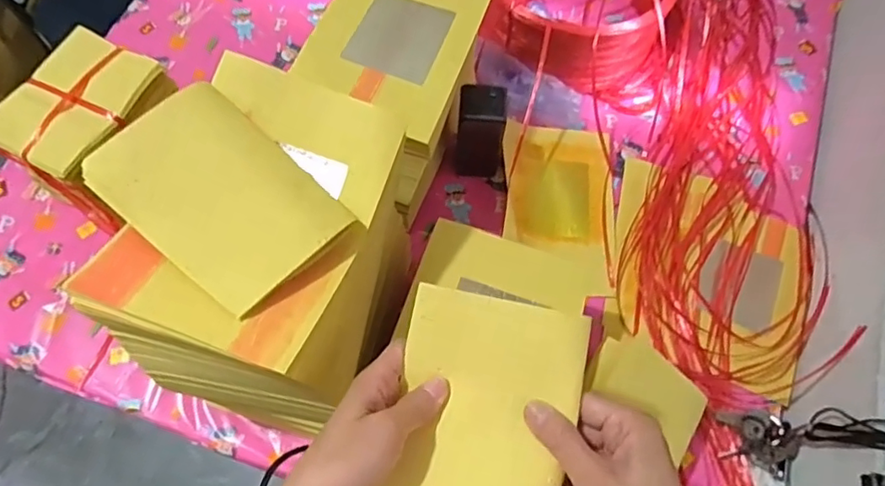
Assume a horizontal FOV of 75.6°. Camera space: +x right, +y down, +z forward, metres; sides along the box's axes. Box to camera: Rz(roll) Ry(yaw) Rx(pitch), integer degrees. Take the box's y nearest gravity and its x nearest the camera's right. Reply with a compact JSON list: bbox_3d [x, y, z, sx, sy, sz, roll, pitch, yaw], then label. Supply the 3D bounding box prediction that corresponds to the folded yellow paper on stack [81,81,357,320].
[{"bbox_3d":[-0.164,-0.037,0.422,0.171,0.026,0.116,38,71,12],"label":"folded yellow paper on stack"}]

